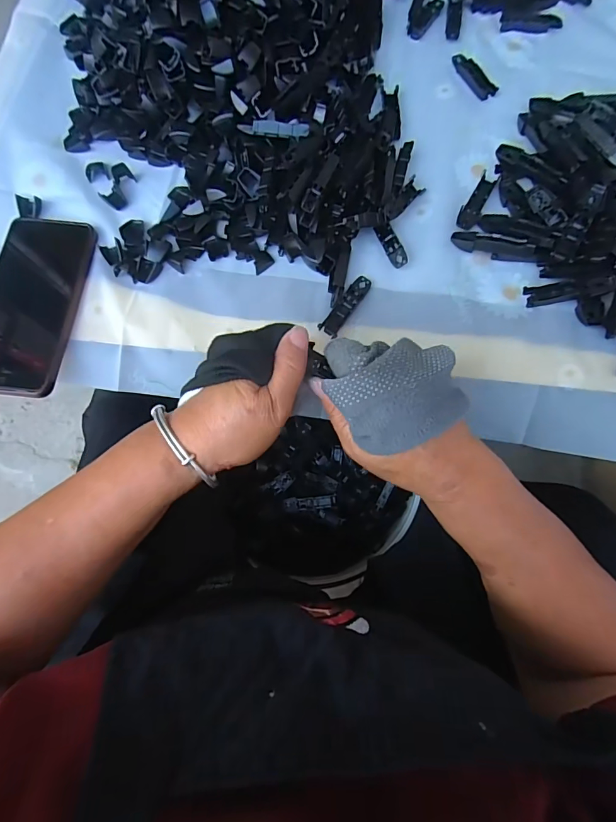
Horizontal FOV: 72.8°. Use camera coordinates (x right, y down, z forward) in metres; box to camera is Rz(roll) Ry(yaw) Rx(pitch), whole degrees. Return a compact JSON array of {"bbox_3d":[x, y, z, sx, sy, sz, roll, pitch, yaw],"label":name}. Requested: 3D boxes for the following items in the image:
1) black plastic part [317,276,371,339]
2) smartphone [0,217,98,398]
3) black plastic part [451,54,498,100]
[{"bbox_3d":[0.034,-0.092,0.363,0.016,0.008,0.062,33,77,9],"label":"black plastic part"},{"bbox_3d":[-0.245,-0.098,0.368,0.084,0.007,0.170,10,74,-1],"label":"smartphone"},{"bbox_3d":[0.173,-0.352,0.438,0.020,0.006,0.064,-29,76,-8],"label":"black plastic part"}]

